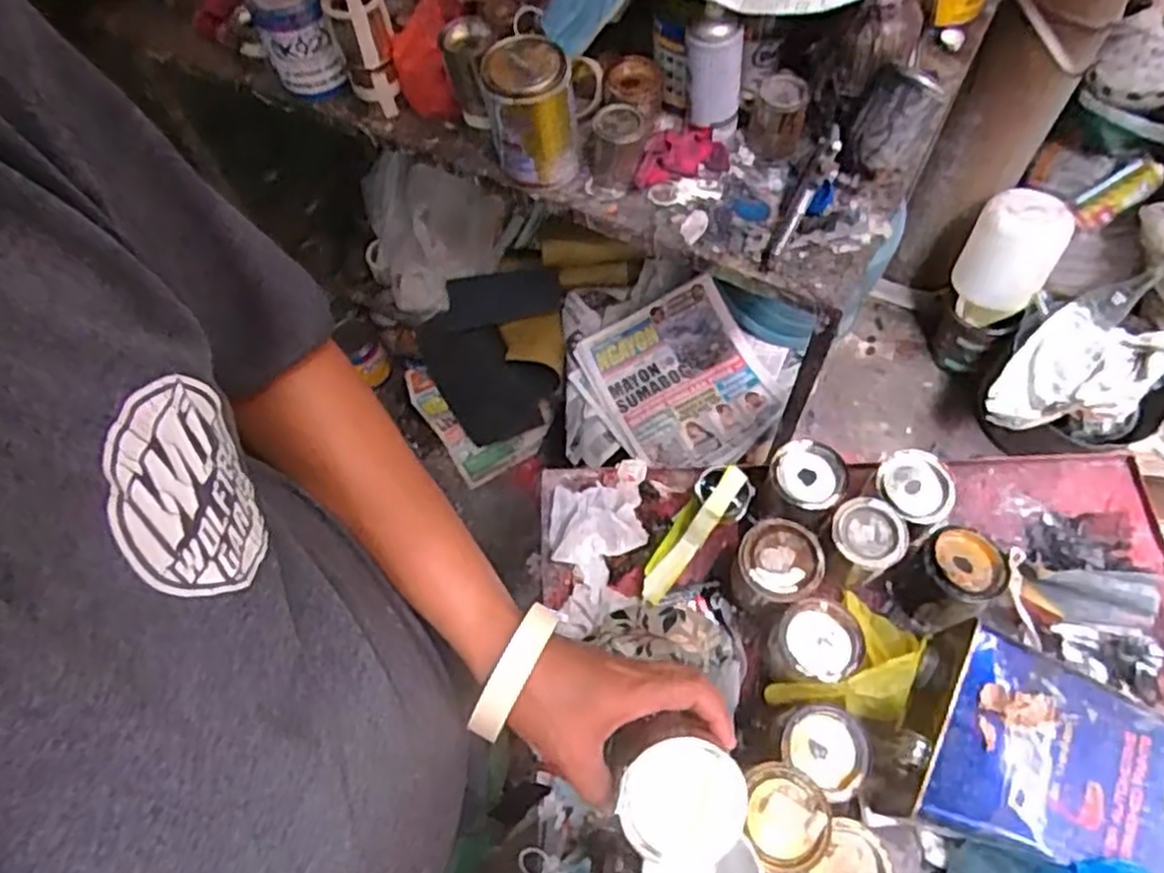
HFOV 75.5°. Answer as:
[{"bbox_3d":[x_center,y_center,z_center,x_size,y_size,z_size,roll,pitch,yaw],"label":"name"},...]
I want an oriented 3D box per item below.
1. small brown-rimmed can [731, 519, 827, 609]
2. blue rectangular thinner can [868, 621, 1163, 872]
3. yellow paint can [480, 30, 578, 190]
[{"bbox_3d":[0.180,0.122,0.694,0.070,0.071,0.070,-2,62,4],"label":"small brown-rimmed can"},{"bbox_3d":[0.379,0.273,0.574,0.263,0.096,0.167,21,66,16],"label":"blue rectangular thinner can"},{"bbox_3d":[-0.060,-0.382,0.899,0.097,0.145,0.098,-2,62,4],"label":"yellow paint can"}]

